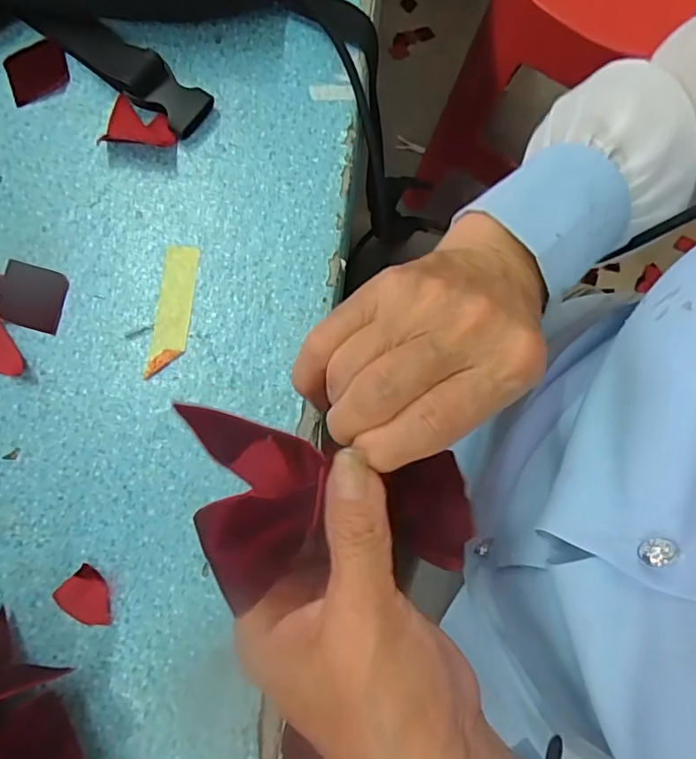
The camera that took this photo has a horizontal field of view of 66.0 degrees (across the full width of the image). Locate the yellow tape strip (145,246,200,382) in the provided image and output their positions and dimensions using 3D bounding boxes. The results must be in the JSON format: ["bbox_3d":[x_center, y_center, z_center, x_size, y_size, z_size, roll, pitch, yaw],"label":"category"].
[{"bbox_3d":[-0.091,-0.037,0.279,0.018,0.004,0.071,5,78,-1],"label":"yellow tape strip"}]

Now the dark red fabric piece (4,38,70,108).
[{"bbox_3d":[-0.179,-0.178,0.307,0.034,0.004,0.035,-25,80,-7],"label":"dark red fabric piece"}]

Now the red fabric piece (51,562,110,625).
[{"bbox_3d":[-0.120,0.102,0.247,0.021,0.004,0.027,-43,82,-10],"label":"red fabric piece"}]

